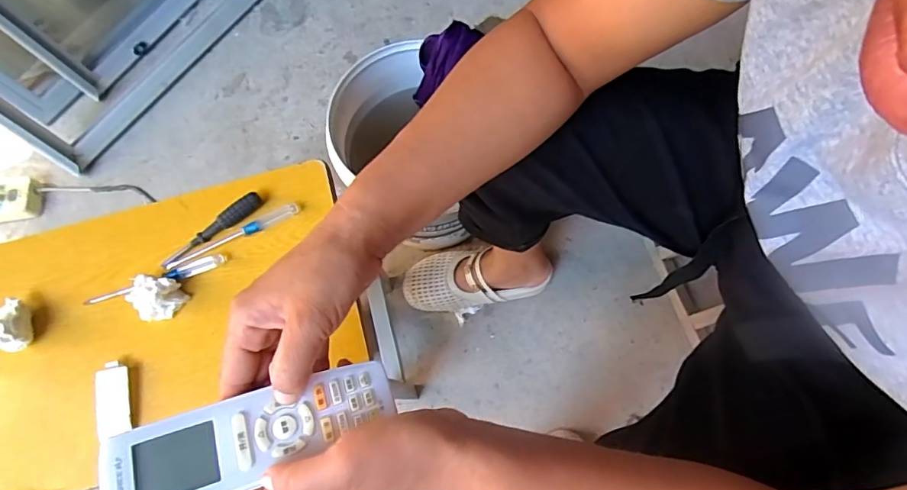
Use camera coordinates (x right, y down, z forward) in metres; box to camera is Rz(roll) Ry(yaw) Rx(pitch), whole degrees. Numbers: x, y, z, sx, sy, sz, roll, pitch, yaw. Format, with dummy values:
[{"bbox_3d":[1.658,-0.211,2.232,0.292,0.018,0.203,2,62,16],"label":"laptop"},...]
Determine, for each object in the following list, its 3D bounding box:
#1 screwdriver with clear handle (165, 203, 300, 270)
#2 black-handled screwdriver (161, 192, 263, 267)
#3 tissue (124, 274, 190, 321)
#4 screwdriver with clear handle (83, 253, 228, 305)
[{"bbox_3d":[-0.199,-0.009,0.431,0.126,0.007,0.012,-25,74,-6],"label":"screwdriver with clear handle"},{"bbox_3d":[-0.218,-0.013,0.430,0.101,0.012,0.014,-39,75,-10],"label":"black-handled screwdriver"},{"bbox_3d":[-0.251,0.045,0.405,0.039,0.026,0.035,6,73,4],"label":"tissue"},{"bbox_3d":[-0.262,0.031,0.421,0.123,0.008,0.014,-19,73,-4],"label":"screwdriver with clear handle"}]

